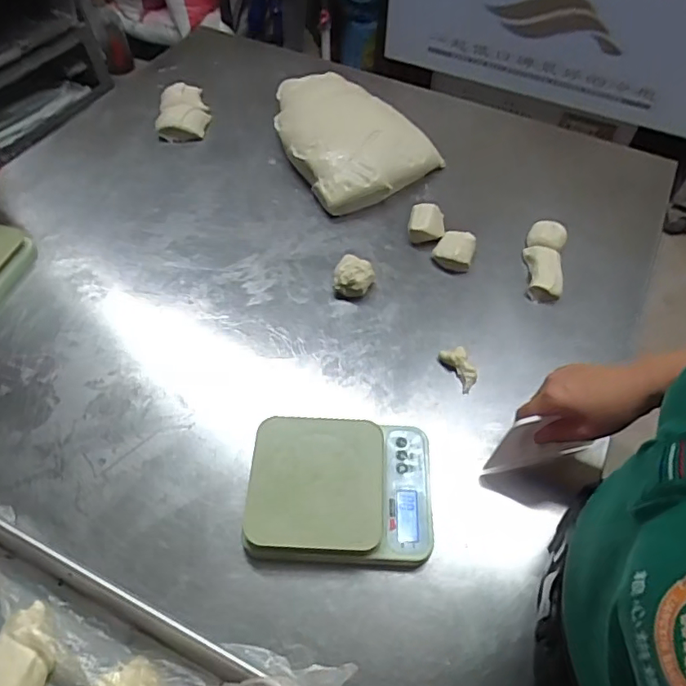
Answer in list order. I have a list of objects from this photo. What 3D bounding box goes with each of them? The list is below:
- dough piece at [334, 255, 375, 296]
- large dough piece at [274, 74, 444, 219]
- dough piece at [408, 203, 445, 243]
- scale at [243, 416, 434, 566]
[{"bbox_3d":[0.015,-0.092,0.735,0.054,0.034,0.045,0,55,-2],"label":"dough piece"},{"bbox_3d":[0.004,-0.360,0.906,0.230,0.083,0.320,-23,58,-16],"label":"large dough piece"},{"bbox_3d":[0.128,-0.184,0.810,0.056,0.038,0.063,7,55,3],"label":"dough piece"},{"bbox_3d":[-0.015,0.150,0.576,0.184,0.038,0.154,2,55,0],"label":"scale"}]

